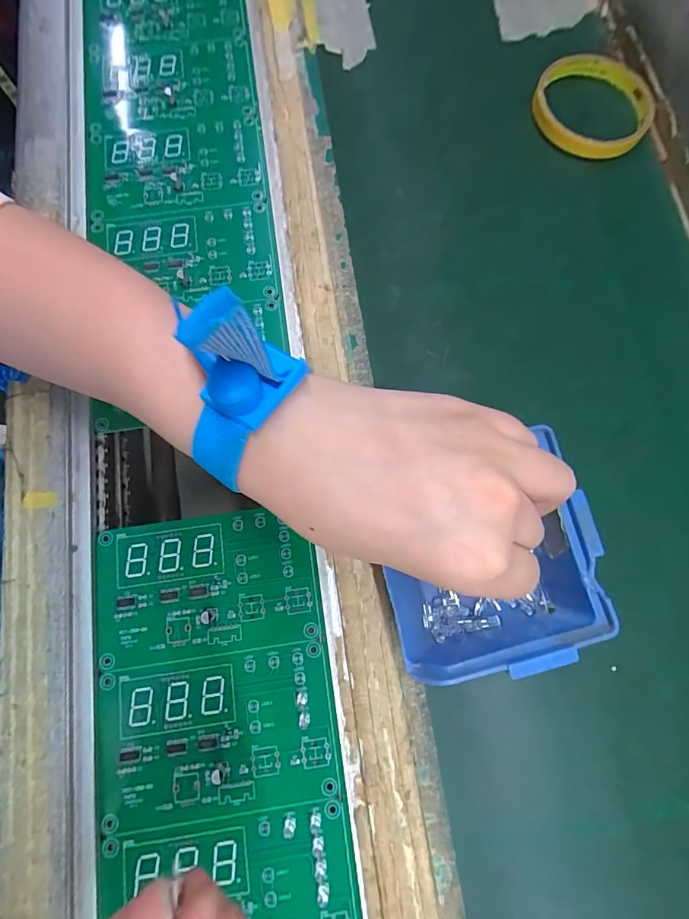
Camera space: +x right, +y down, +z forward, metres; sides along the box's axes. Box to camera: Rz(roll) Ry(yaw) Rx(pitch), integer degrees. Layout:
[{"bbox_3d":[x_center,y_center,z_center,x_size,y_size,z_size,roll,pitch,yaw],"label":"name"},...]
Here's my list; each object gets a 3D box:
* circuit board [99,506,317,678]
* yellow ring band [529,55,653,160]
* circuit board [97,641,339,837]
[{"bbox_3d":[-0.080,0.072,0.243,0.121,0.004,0.075,-8,76,-1],"label":"circuit board"},{"bbox_3d":[0.182,-0.260,0.310,0.083,0.021,0.082,0,76,0],"label":"yellow ring band"},{"bbox_3d":[-0.069,0.146,0.226,0.120,0.004,0.076,-8,76,-1],"label":"circuit board"}]

